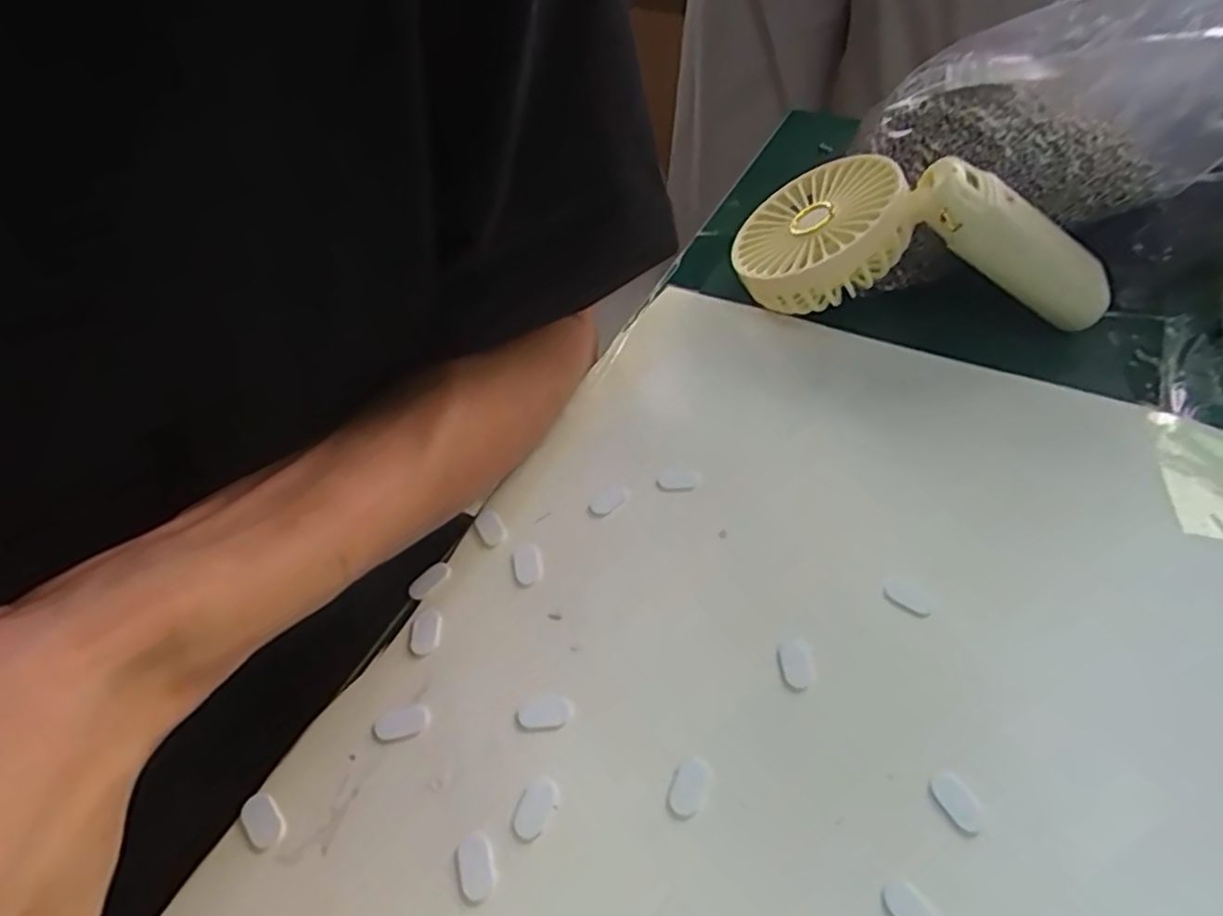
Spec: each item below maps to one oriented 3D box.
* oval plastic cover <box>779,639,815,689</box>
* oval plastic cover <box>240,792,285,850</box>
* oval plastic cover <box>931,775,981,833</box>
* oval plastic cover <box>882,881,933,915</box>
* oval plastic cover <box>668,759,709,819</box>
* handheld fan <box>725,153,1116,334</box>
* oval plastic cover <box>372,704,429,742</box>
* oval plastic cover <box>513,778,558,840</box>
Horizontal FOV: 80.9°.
[{"bbox_3d":[0.066,0.072,0.255,0.012,0.004,0.018,-1,49,1],"label":"oval plastic cover"},{"bbox_3d":[-0.111,0.114,0.227,0.011,0.004,0.018,-34,56,-24],"label":"oval plastic cover"},{"bbox_3d":[0.107,0.107,0.222,0.009,0.004,0.017,-18,51,-13],"label":"oval plastic cover"},{"bbox_3d":[0.085,0.129,0.202,0.010,0.004,0.018,-27,54,-20],"label":"oval plastic cover"},{"bbox_3d":[0.025,0.105,0.228,0.010,0.004,0.017,15,51,14],"label":"oval plastic cover"},{"bbox_3d":[0.156,-0.113,0.370,0.175,0.077,0.081,5,50,6],"label":"handheld fan"},{"bbox_3d":[-0.072,0.090,0.246,0.019,0.004,0.011,-13,50,-9],"label":"oval plastic cover"},{"bbox_3d":[-0.024,0.110,0.225,0.011,0.004,0.018,20,53,18],"label":"oval plastic cover"}]

